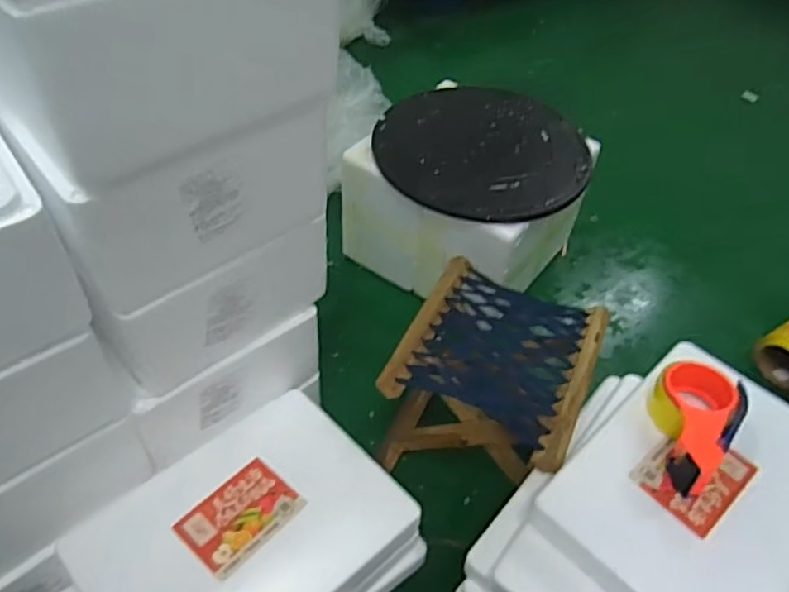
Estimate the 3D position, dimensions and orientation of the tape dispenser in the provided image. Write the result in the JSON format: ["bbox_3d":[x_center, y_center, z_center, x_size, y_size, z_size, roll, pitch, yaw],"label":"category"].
[{"bbox_3d":[0.337,0.144,0.730,0.099,0.052,0.150,29,52,20],"label":"tape dispenser"}]

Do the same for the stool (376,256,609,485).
[{"bbox_3d":[0.142,0.154,0.964,0.255,0.242,0.269,22,50,15],"label":"stool"}]

